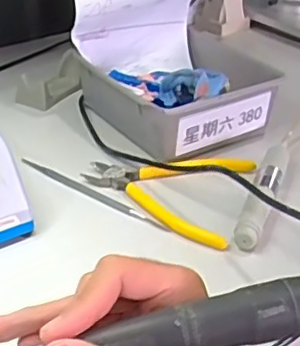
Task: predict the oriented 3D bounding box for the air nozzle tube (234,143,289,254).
[{"bbox_3d":[0.099,0.015,0.532,0.023,0.021,0.155,11,33,16],"label":"air nozzle tube"}]

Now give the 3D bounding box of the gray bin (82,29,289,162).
[{"bbox_3d":[0.031,-0.083,0.647,0.155,0.057,0.154,-18,37,-28],"label":"gray bin"}]

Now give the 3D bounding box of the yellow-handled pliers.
[{"bbox_3d":[0.012,0.006,0.543,0.138,0.015,0.131,10,33,14],"label":"yellow-handled pliers"}]

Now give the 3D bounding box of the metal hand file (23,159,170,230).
[{"bbox_3d":[-0.053,0.016,0.536,0.169,0.004,0.012,25,39,33],"label":"metal hand file"}]

